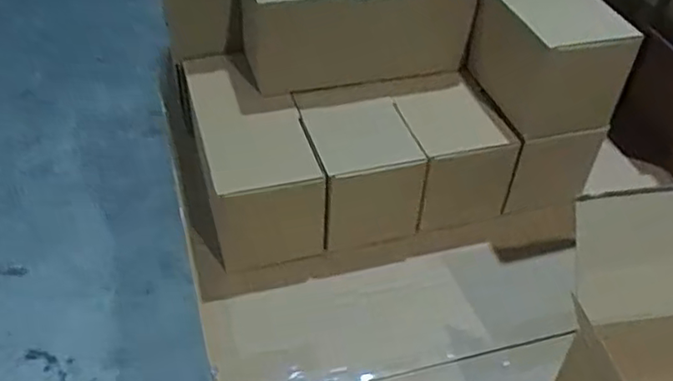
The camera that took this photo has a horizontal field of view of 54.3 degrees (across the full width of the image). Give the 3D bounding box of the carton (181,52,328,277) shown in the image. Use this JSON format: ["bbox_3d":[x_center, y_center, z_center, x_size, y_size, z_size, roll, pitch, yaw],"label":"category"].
[{"bbox_3d":[-0.088,-0.037,0.644,0.094,0.103,0.222,-12,44,-14],"label":"carton"}]

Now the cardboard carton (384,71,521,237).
[{"bbox_3d":[0.109,-0.042,0.658,0.096,0.096,0.127,-8,43,-10],"label":"cardboard carton"}]

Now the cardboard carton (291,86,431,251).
[{"bbox_3d":[0.016,-0.030,0.635,0.093,0.108,0.127,-12,44,-14],"label":"cardboard carton"}]

